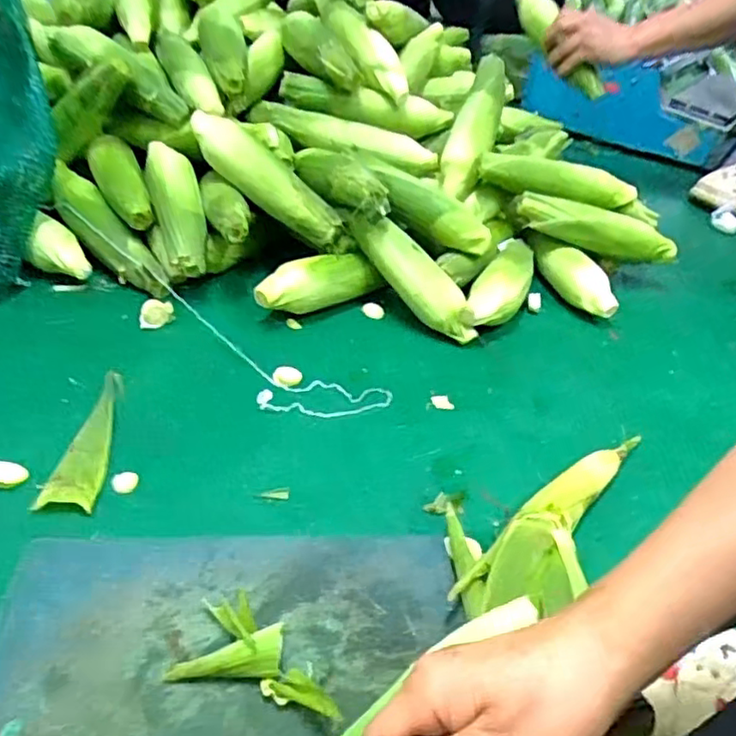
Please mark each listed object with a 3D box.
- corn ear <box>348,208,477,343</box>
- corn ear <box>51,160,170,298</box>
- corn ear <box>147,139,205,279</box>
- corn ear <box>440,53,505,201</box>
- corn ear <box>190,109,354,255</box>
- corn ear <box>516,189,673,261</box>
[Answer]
[{"bbox_3d":[0.055,-0.107,0.766,0.195,0.058,0.045,48,46,3],"label":"corn ear"},{"bbox_3d":[-0.320,-0.169,0.795,0.056,0.045,0.248,-27,62,-37],"label":"corn ear"},{"bbox_3d":[-0.229,-0.194,0.786,0.054,0.044,0.204,-10,63,-20],"label":"corn ear"},{"bbox_3d":[0.150,-0.340,0.891,0.063,0.065,0.242,14,64,10],"label":"corn ear"},{"bbox_3d":[-0.119,-0.226,0.792,0.256,0.050,0.062,42,45,10],"label":"corn ear"},{"bbox_3d":[0.308,-0.195,0.889,0.224,0.056,0.071,13,35,-12],"label":"corn ear"}]

